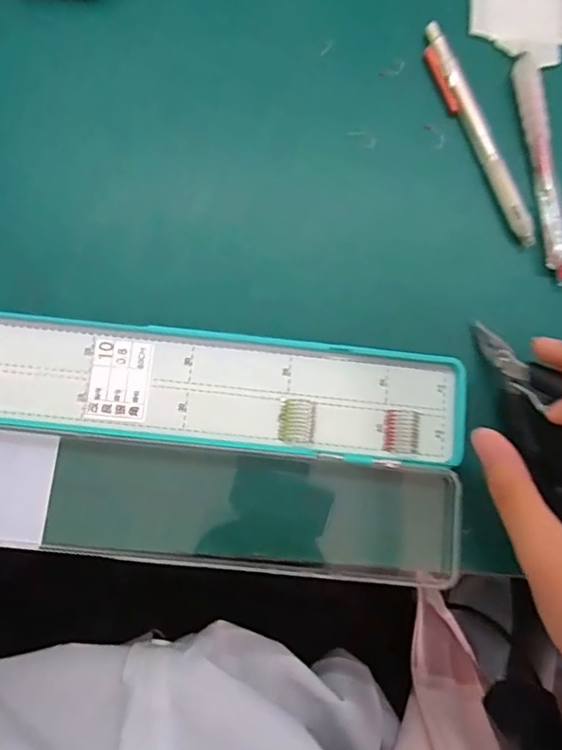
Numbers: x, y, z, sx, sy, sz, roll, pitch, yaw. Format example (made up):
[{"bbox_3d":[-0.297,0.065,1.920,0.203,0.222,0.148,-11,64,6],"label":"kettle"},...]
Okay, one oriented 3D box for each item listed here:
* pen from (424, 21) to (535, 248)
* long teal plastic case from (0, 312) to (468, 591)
[{"bbox_3d":[0.109,-0.136,0.320,0.014,0.007,0.138,-18,80,-6],"label":"pen"},{"bbox_3d":[-0.117,0.022,0.269,0.409,0.027,0.115,8,77,-4],"label":"long teal plastic case"}]

